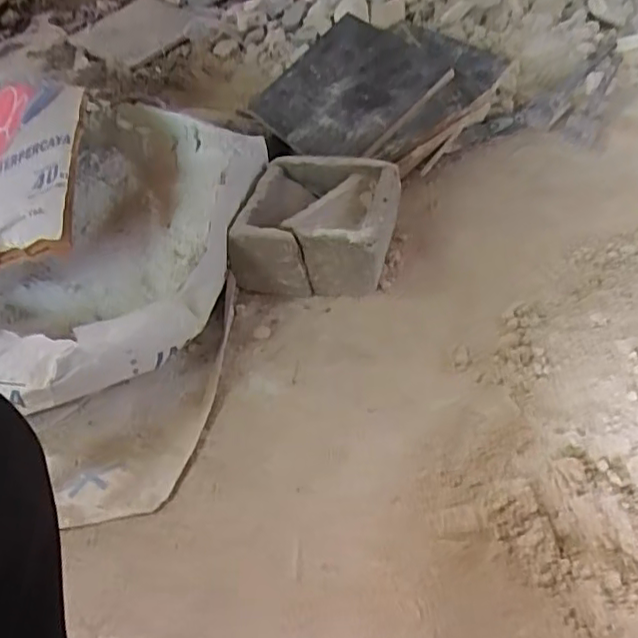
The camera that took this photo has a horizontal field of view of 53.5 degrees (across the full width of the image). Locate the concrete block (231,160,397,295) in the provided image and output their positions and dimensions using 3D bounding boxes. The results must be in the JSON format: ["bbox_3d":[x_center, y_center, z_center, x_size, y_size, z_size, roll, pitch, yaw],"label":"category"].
[{"bbox_3d":[0.003,-0.133,0.897,0.204,0.106,0.195,6,49,11],"label":"concrete block"}]

